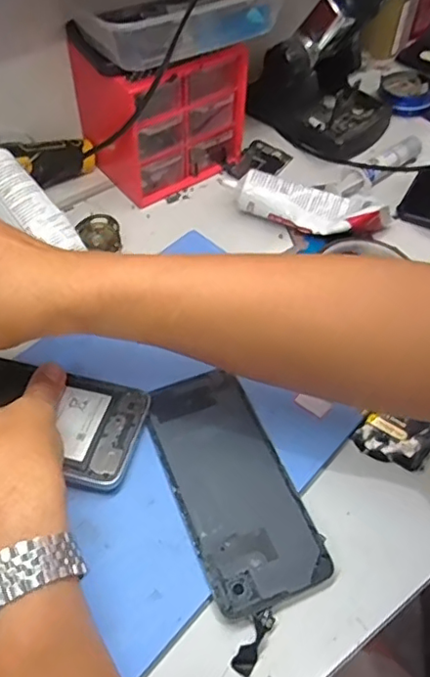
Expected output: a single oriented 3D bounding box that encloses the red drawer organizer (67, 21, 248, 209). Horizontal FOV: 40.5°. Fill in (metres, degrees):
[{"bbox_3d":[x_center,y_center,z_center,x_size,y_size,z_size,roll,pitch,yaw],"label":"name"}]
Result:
[{"bbox_3d":[-0.047,-0.221,0.538,0.135,0.121,0.104,-31,60,-21],"label":"red drawer organizer"}]

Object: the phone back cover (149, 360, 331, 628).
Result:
[{"bbox_3d":[0.008,0.093,0.384,0.073,0.009,0.159,-19,56,-15],"label":"phone back cover"}]

